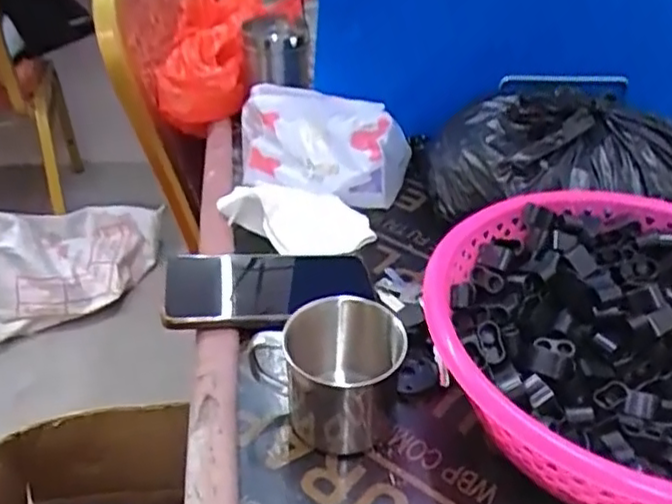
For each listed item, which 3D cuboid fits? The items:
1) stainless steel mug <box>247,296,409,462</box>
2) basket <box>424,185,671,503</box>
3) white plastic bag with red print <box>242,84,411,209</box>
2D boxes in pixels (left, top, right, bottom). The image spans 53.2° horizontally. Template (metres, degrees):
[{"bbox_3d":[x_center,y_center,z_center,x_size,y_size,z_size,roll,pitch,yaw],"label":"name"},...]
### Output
[{"bbox_3d":[-0.005,0.079,0.426,0.080,0.084,0.067,-12,40,-17],"label":"stainless steel mug"},{"bbox_3d":[0.191,0.068,0.437,0.249,0.098,0.242,1,38,-1],"label":"basket"},{"bbox_3d":[-0.019,-0.097,0.646,0.162,0.103,0.084,18,40,19],"label":"white plastic bag with red print"}]

